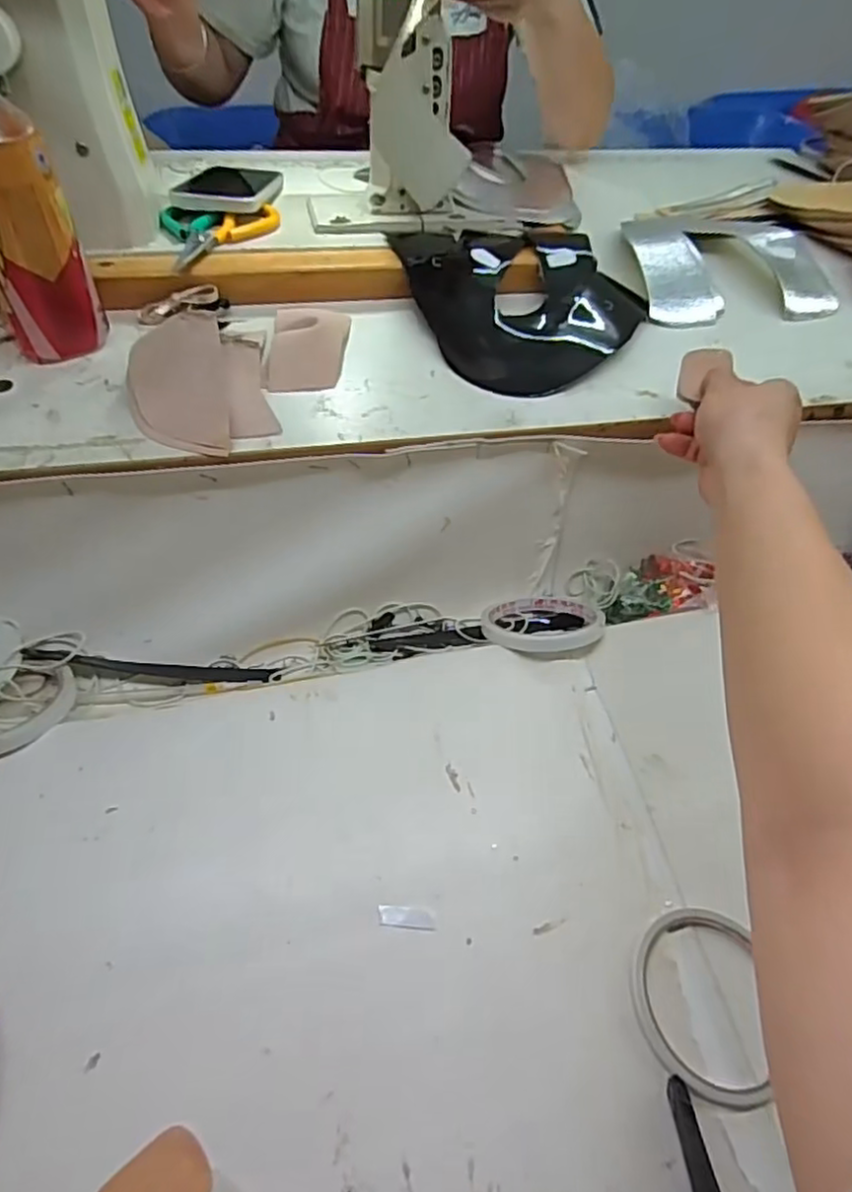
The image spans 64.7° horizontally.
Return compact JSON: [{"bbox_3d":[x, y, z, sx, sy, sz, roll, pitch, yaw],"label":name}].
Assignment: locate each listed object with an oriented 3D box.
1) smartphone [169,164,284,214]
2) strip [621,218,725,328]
[{"bbox_3d":[-0.196,-0.412,0.675,0.085,0.015,0.160,7,42,-4],"label":"smartphone"},{"bbox_3d":[0.231,-0.312,0.623,0.070,0.027,0.145,-1,63,-6],"label":"strip"}]

